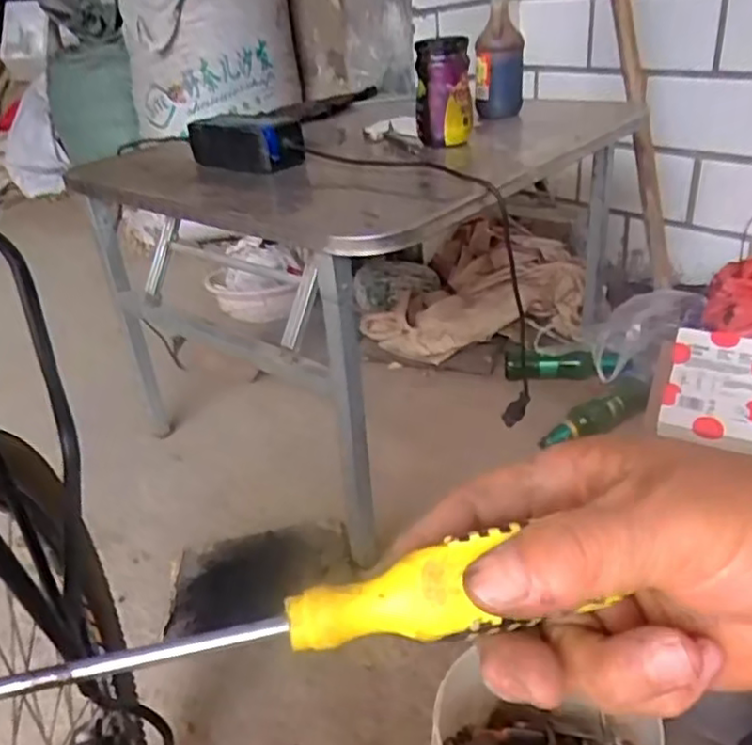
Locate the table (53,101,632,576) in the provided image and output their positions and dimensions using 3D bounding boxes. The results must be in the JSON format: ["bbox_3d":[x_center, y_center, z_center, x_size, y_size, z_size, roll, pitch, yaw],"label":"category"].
[{"bbox_3d":[0.011,-0.173,1.275,0.712,0.549,0.767,18,38,34],"label":"table"}]

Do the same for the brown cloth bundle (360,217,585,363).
[{"bbox_3d":[0.225,-0.194,1.630,0.510,0.234,0.316,3,32,14],"label":"brown cloth bundle"}]

